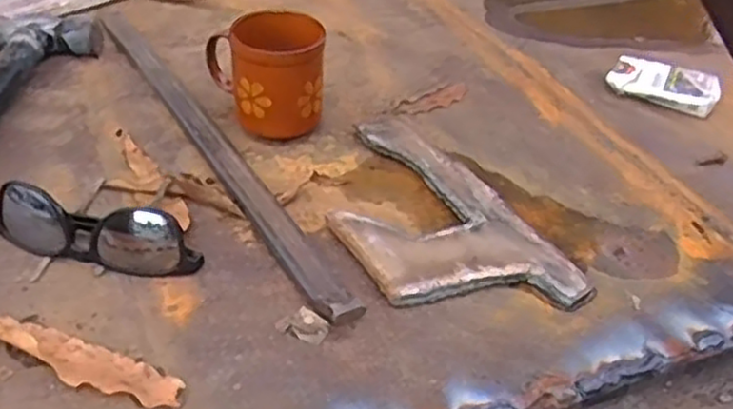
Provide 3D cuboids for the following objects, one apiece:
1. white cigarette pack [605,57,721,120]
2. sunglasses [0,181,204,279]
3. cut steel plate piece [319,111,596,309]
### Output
[{"bbox_3d":[0.300,-0.124,0.732,0.103,0.027,0.059,21,40,20],"label":"white cigarette pack"},{"bbox_3d":[-0.178,0.011,0.481,0.144,0.036,0.053,8,37,5],"label":"sunglasses"},{"bbox_3d":[0.040,0.004,0.540,0.137,0.013,0.240,-14,41,-24],"label":"cut steel plate piece"}]

